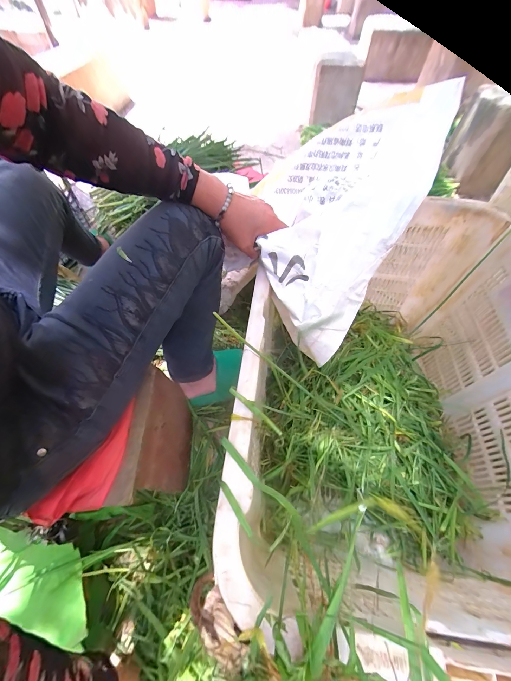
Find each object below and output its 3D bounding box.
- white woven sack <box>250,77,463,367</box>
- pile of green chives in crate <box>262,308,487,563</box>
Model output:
[{"bbox_3d":[0.110,-0.184,0.404,0.222,0.104,0.398,20,81,10],"label":"white woven sack"},{"bbox_3d":[0.235,0.174,0.555,0.381,0.157,0.410,5,56,1],"label":"pile of green chives in crate"}]

